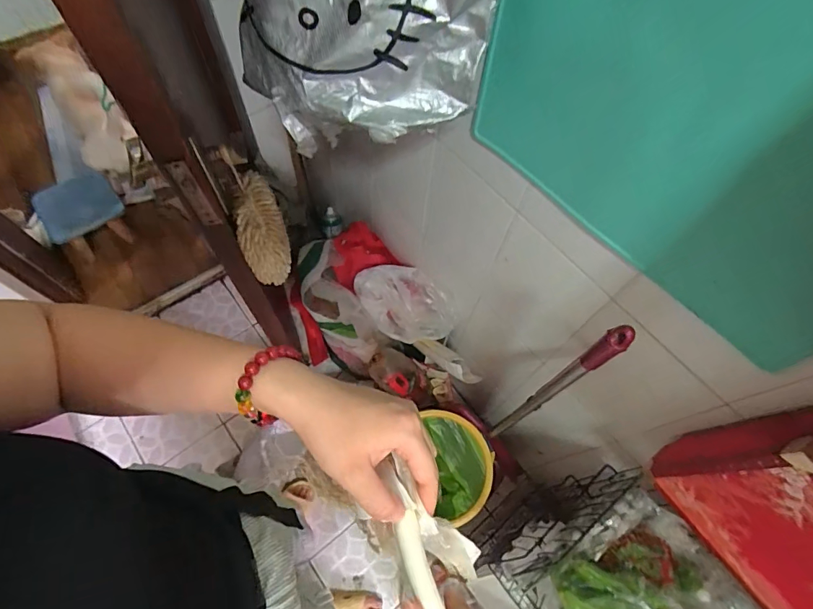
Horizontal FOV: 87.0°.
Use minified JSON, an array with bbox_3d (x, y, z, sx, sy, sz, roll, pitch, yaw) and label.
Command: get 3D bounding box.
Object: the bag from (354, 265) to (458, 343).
[{"bbox_3d":[-0.006,0.009,1.109,0.259,0.187,0.127,9,64,1],"label":"bag"}]

